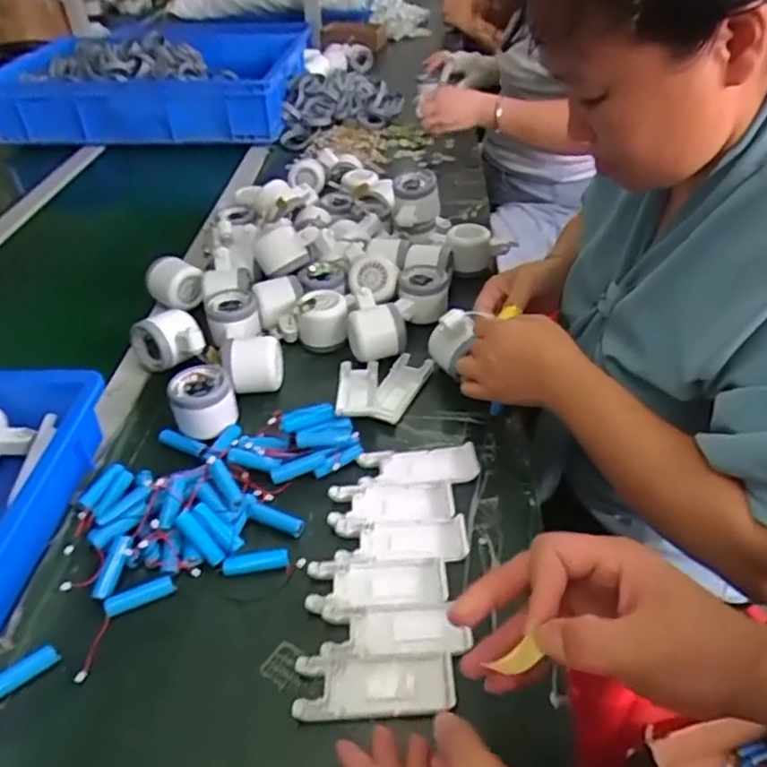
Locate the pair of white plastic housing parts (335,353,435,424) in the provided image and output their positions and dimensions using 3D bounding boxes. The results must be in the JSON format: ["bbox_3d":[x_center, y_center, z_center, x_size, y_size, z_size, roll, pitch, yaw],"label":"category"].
[{"bbox_3d":[0.002,0.002,0.658,0.102,0.020,0.098,-1,40,1],"label":"pair of white plastic housing parts"}]

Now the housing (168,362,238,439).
[{"bbox_3d":[-0.177,0.018,0.626,0.059,0.046,0.061,-16,42,-16],"label":"housing"}]

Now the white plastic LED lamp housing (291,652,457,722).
[{"bbox_3d":[-0.006,0.198,0.424,0.103,0.010,0.042,-2,40,0],"label":"white plastic LED lamp housing"}]

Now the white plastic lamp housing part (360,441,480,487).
[{"bbox_3d":[0.032,0.072,0.580,0.106,0.008,0.044,-4,40,-3],"label":"white plastic lamp housing part"}]

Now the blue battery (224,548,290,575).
[{"bbox_3d":[-0.100,0.141,0.504,0.050,0.012,0.012,-8,40,-7],"label":"blue battery"}]

